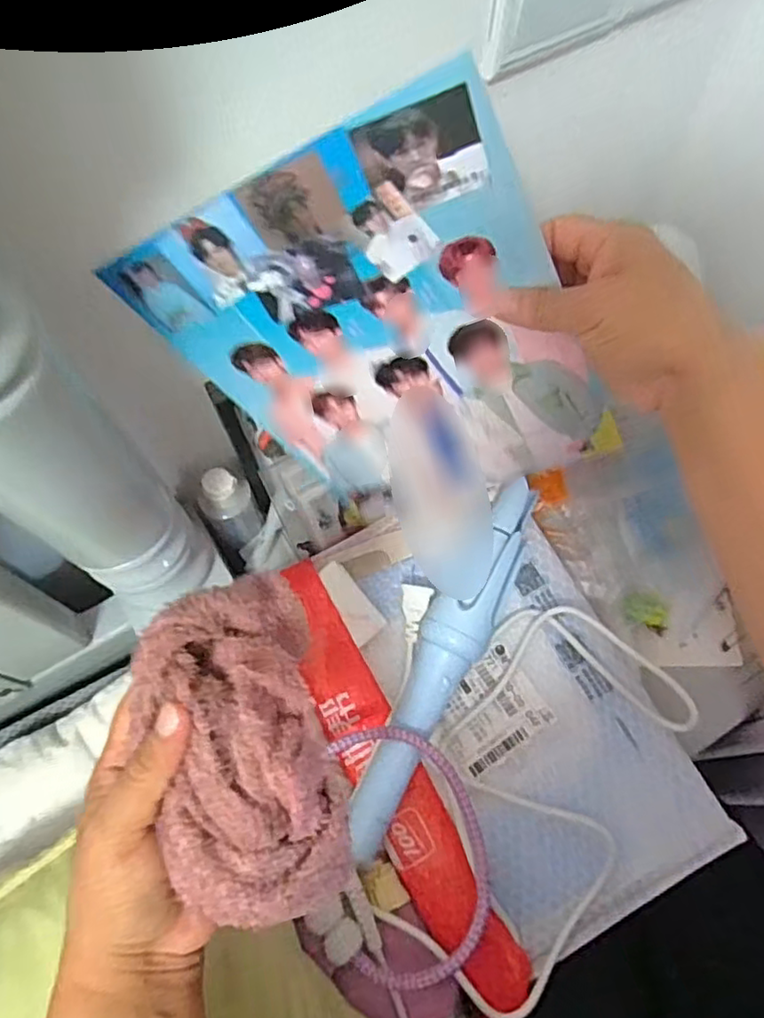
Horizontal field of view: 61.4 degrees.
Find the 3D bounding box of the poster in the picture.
[{"bbox_3d":[0.011,-0.083,0.389,0.199,0.272,0.008,-17,54,23],"label":"poster"}]

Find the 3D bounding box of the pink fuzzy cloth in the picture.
[{"bbox_3d":[-0.063,0.109,0.295,0.074,0.071,0.147,-14,68,-7],"label":"pink fuzzy cloth"}]

